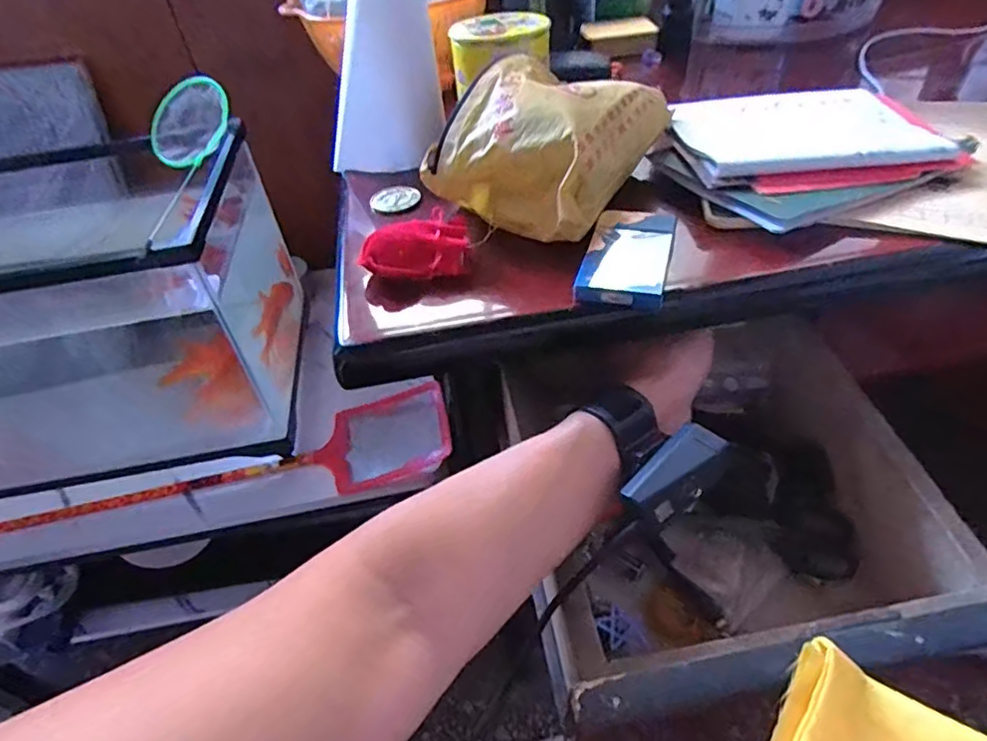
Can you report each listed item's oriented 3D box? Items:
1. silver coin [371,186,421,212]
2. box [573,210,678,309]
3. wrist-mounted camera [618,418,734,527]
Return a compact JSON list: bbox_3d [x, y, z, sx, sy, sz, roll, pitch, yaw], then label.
[{"bbox_3d":[-0.087,-0.151,0.522,0.043,0.008,0.033,-17,44,-11],"label":"silver coin"},{"bbox_3d":[0.094,-0.079,0.414,0.055,0.014,0.103,8,45,16],"label":"box"},{"bbox_3d":[0.109,0.060,0.349,0.064,0.016,0.029,-39,50,-13],"label":"wrist-mounted camera"}]

